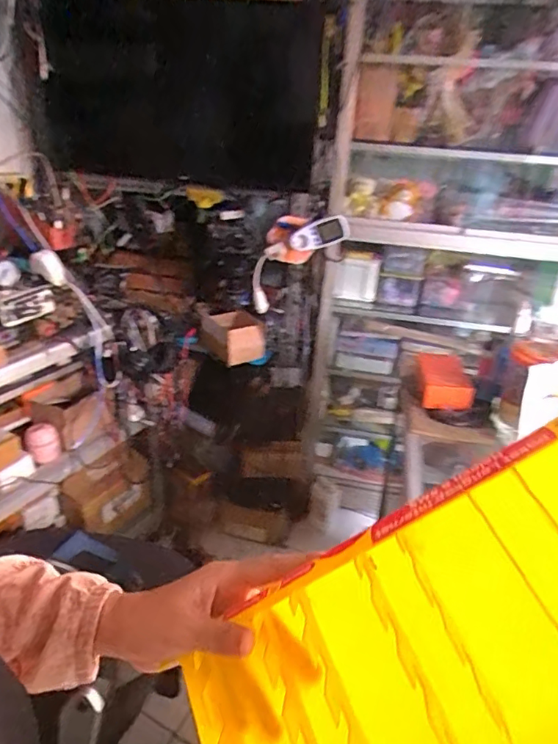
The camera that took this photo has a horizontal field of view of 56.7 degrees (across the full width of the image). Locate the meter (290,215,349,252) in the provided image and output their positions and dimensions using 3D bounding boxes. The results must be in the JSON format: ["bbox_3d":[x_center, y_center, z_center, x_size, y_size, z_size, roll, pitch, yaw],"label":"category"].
[{"bbox_3d":[0.112,-0.380,1.430,0.163,0.070,0.044,-17,26,5],"label":"meter"}]

